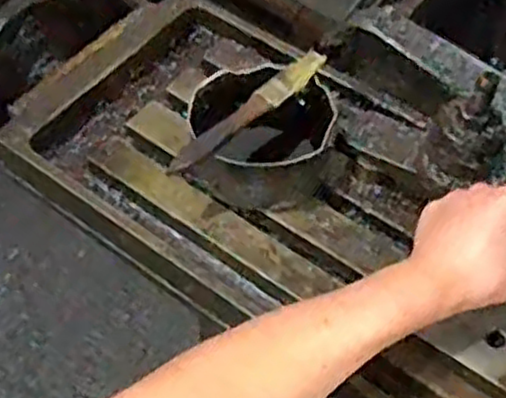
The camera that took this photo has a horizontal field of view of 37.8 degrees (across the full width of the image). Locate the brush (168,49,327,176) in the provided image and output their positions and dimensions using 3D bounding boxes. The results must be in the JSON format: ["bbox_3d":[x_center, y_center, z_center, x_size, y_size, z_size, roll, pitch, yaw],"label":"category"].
[{"bbox_3d":[-0.001,-0.065,0.545,0.153,0.020,0.020,-39,66,-25],"label":"brush"}]

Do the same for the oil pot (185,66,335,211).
[{"bbox_3d":[0.005,-0.047,0.568,0.109,0.061,0.103,1,56,-2],"label":"oil pot"}]

